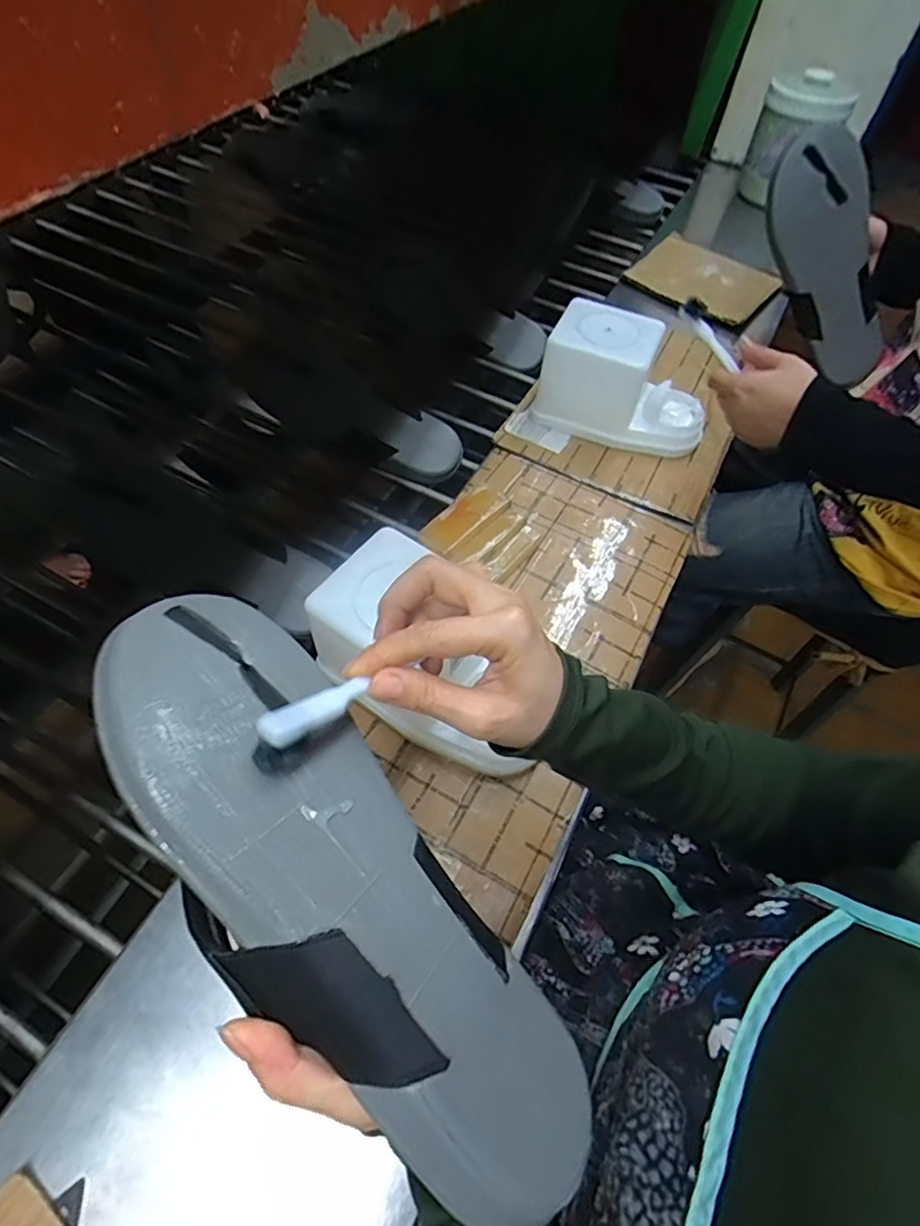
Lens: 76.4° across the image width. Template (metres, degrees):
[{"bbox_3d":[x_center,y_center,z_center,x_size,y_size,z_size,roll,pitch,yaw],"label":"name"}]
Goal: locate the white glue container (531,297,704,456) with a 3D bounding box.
[{"bbox_3d":[0.190,-0.257,0.654,0.186,0.106,0.096,23,58,12],"label":"white glue container"}]

